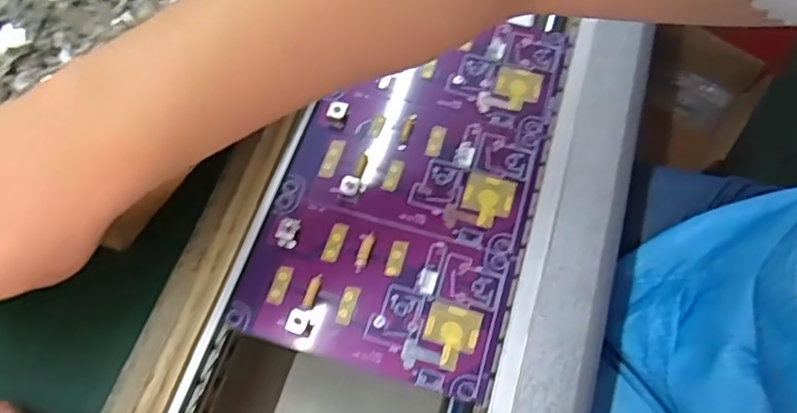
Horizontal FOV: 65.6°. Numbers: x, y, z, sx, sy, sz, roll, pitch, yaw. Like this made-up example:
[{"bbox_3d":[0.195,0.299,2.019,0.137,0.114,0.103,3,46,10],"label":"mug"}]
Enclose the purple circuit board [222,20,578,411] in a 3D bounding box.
[{"bbox_3d":[0.009,-0.022,0.373,0.145,0.009,0.238,15,65,7],"label":"purple circuit board"}]

